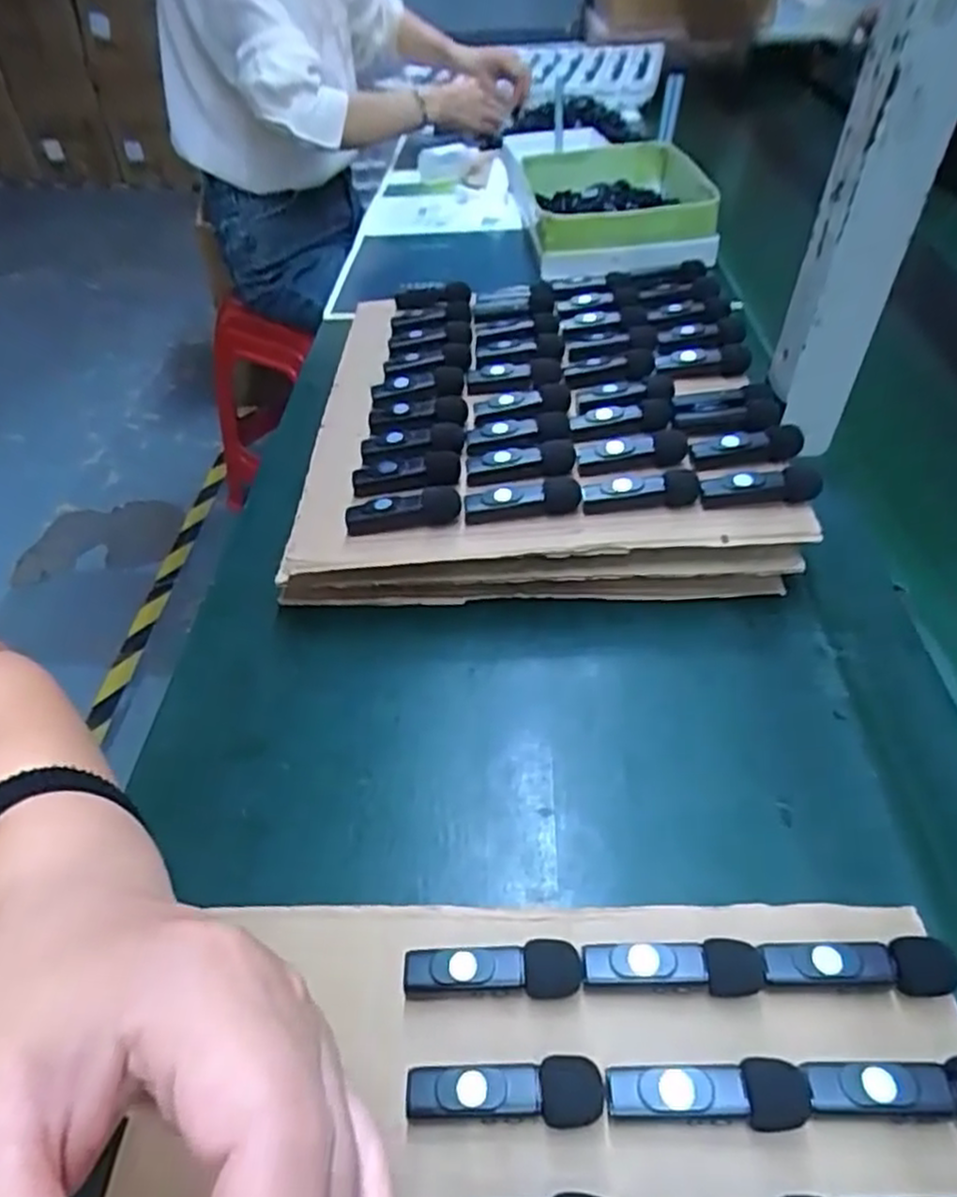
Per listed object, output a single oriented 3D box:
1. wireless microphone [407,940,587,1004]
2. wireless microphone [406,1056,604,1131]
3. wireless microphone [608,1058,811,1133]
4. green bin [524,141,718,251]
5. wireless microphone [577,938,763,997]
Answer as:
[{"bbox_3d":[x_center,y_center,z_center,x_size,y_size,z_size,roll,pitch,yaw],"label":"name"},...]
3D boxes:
[{"bbox_3d":[0.006,0.141,0.273,0.065,0.016,0.017,-1,45,3],"label":"wireless microphone"},{"bbox_3d":[0.009,0.168,0.245,0.064,0.017,0.019,-1,45,4],"label":"wireless microphone"},{"bbox_3d":[0.076,0.166,0.241,0.064,0.017,0.018,0,45,4],"label":"wireless microphone"},{"bbox_3d":[0.143,-0.424,0.753,0.168,0.044,0.197,-1,45,-2],"label":"green bin"},{"bbox_3d":[0.072,0.139,0.269,0.065,0.018,0.017,-2,45,3],"label":"wireless microphone"}]

